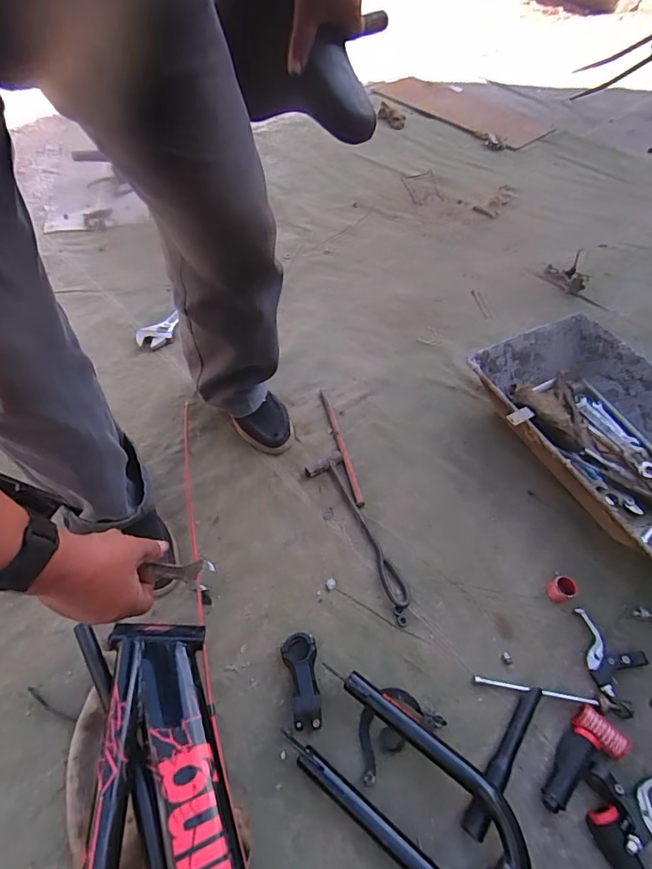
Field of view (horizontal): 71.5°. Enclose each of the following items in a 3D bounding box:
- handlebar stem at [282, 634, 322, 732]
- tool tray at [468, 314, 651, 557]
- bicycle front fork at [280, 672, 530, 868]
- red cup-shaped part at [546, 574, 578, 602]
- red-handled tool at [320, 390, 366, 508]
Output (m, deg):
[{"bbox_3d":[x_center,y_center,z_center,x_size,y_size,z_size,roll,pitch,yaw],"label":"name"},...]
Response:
[{"bbox_3d":[-0.034,0.345,0.636,0.046,0.039,0.117,-6,55,-7],"label":"handlebar stem"},{"bbox_3d":[0.510,-0.001,0.856,0.319,0.120,0.481,-18,57,-15],"label":"tool tray"},{"bbox_3d":[0.160,0.466,0.526,0.426,0.064,0.135,33,59,20],"label":"bicycle front fork"},{"bbox_3d":[0.372,0.242,0.713,0.038,0.031,0.035,1,54,-2],"label":"red cup-shaped part"},{"bbox_3d":[0.029,0.021,0.893,0.015,0.014,0.278,-11,55,-10],"label":"red-handled tool"}]

